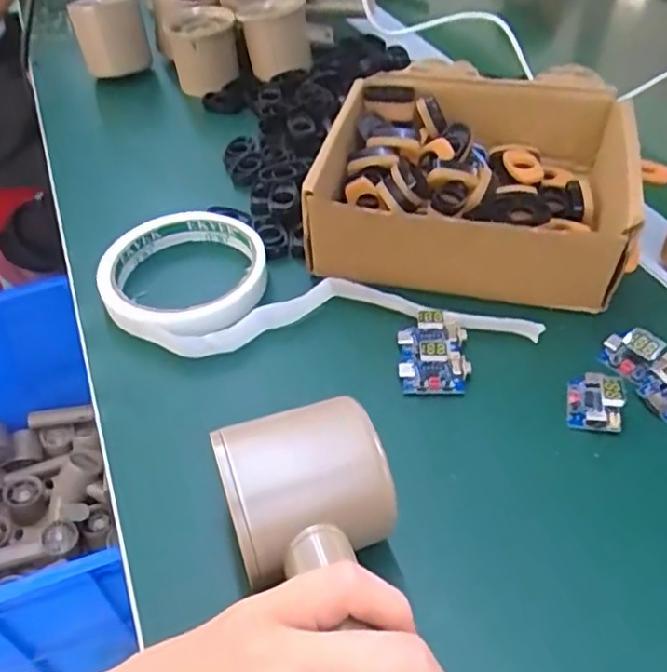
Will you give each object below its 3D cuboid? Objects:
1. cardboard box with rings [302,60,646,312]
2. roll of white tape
[{"bbox_3d":[0.081,-0.090,0.376,0.168,0.062,0.155,6,46,11],"label":"cardboard box with rings"},{"bbox_3d":[-0.081,-0.033,0.359,0.086,0.028,0.091,-2,45,2],"label":"roll of white tape"}]

